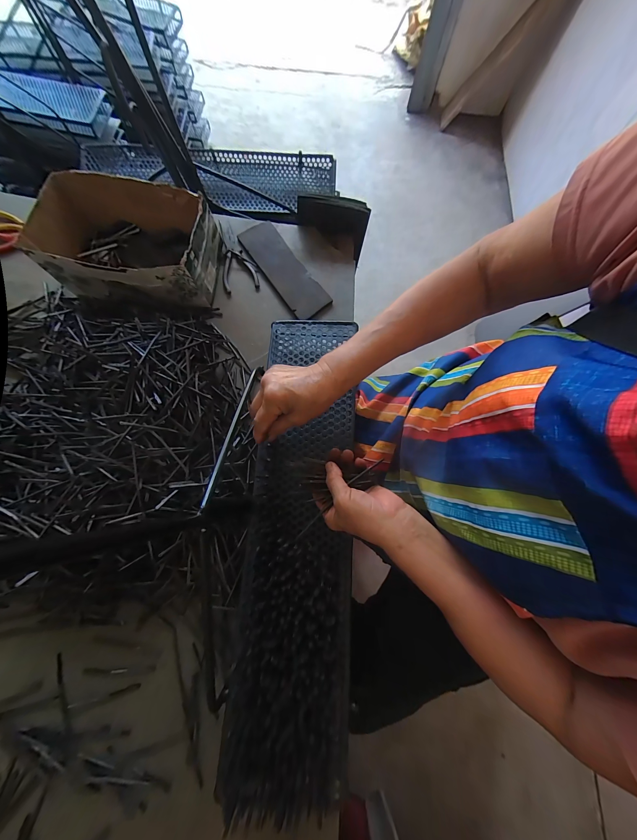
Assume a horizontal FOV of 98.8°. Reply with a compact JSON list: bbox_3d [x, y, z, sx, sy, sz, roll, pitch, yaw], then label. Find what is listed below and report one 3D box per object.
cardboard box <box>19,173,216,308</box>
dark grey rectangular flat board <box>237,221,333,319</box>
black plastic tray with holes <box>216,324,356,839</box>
[{"bbox_3d":[-0.361,-0.327,0.522,0.309,0.117,0.182,9,74,1],"label":"cardboard box"},{"bbox_3d":[-0.075,-0.326,0.584,0.083,0.011,0.264,-32,77,-11],"label":"dark grey rectangular flat board"},{"bbox_3d":[-0.023,0.115,0.366,0.134,0.051,0.591,4,70,-1],"label":"black plastic tray with holes"}]

